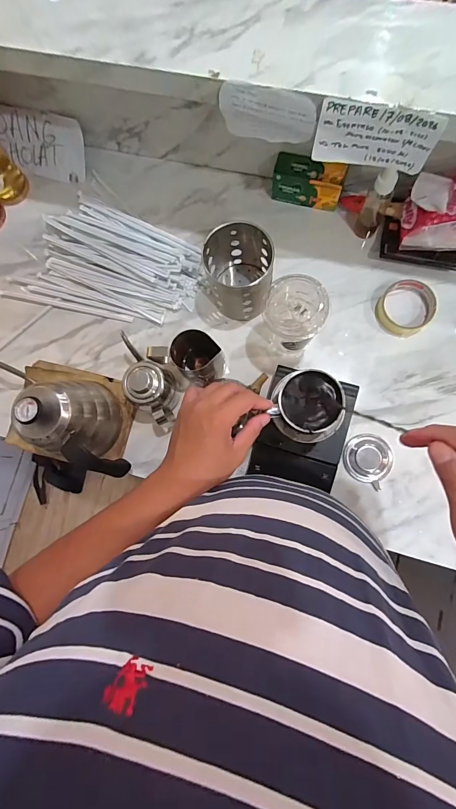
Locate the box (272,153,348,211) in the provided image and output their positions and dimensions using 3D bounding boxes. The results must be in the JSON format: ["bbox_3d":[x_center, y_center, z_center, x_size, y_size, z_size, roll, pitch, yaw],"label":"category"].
[{"bbox_3d":[0.132,-0.368,0.603,0.115,0.057,0.044,17,85,8],"label":"box"}]

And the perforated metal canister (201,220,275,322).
[{"bbox_3d":[0.020,-0.209,0.573,0.104,0.102,0.109,-1,83,6],"label":"perforated metal canister"}]

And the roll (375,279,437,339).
[{"bbox_3d":[0.288,-0.157,0.584,0.083,0.028,0.094,44,89,9],"label":"roll"}]

